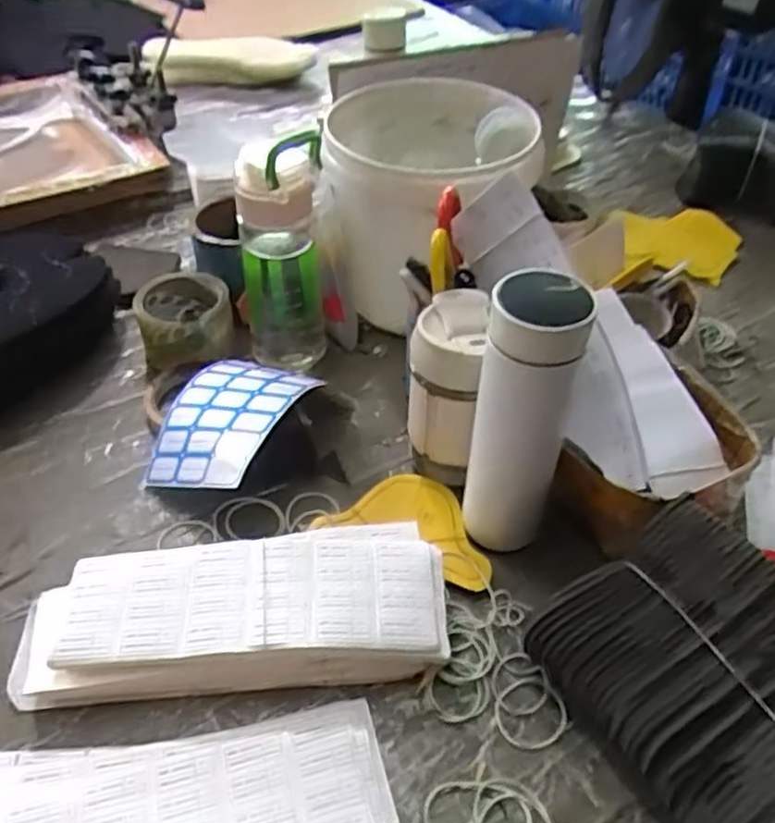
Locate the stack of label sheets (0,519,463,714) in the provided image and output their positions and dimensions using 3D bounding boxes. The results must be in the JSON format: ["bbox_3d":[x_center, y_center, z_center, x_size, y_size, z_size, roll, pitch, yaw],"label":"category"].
[{"bbox_3d":[-0.110,0.135,0.514,0.294,0.044,0.112,-4,45,-4],"label":"stack of label sheets"}]

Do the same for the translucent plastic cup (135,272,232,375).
[{"bbox_3d":[-0.202,-0.090,0.728,0.092,0.056,0.100,-15,46,-14],"label":"translucent plastic cup"}]

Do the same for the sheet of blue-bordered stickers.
[{"bbox_3d":[-0.139,0.005,0.626,0.124,0.026,0.144,3,50,30],"label":"sheet of blue-bordered stickers"}]

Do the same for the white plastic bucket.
[{"bbox_3d":[0.035,-0.203,0.748,0.206,0.189,0.214,0,44,0],"label":"white plastic bucket"}]

